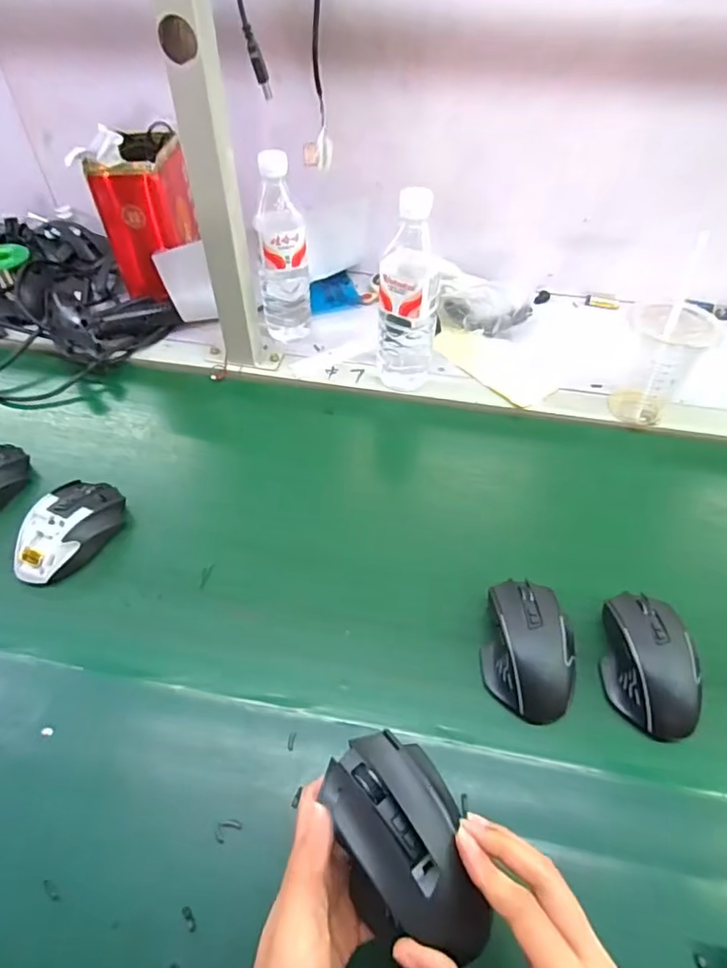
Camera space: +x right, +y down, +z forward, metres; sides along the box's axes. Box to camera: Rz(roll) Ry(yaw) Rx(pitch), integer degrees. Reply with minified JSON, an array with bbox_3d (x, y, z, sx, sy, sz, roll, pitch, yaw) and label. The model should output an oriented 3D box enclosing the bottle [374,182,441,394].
[{"bbox_3d":[0.053,-0.209,0.638,0.070,0.230,0.068,8,49,6],"label":"bottle"}]

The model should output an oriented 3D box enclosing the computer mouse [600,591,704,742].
[{"bbox_3d":[0.238,0.144,0.456,0.071,0.039,0.113,8,49,6],"label":"computer mouse"}]

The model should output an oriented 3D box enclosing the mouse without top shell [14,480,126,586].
[{"bbox_3d":[-0.285,0.043,0.537,0.069,0.045,0.116,13,50,10],"label":"mouse without top shell"}]

